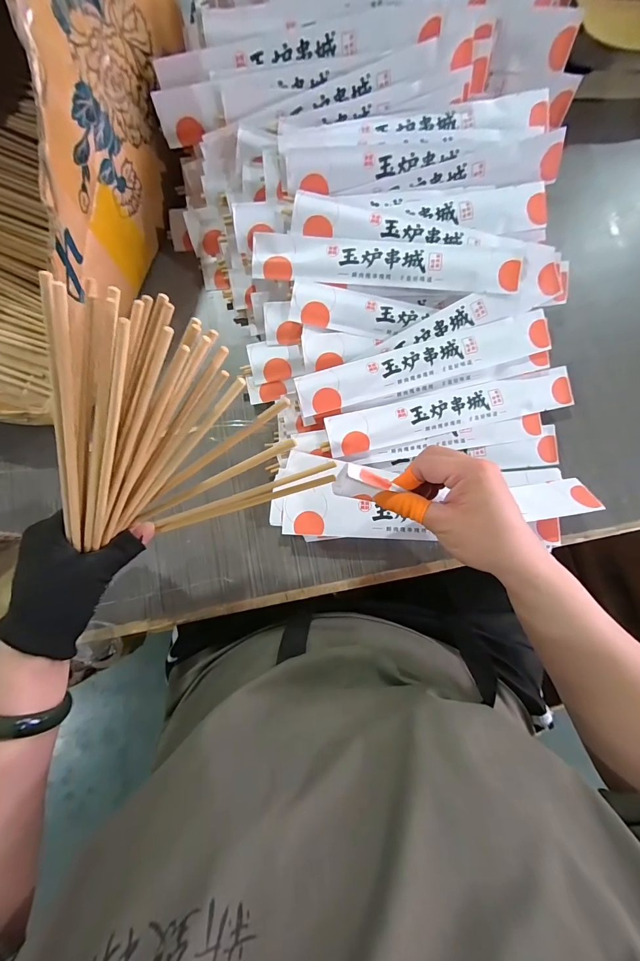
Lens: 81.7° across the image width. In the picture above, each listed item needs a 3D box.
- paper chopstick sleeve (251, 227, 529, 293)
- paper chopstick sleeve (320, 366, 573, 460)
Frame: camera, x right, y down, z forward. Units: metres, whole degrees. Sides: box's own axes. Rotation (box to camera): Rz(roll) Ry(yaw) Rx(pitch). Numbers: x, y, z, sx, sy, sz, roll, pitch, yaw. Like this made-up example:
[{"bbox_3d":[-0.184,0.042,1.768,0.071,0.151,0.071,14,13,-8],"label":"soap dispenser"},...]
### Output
[{"bbox_3d":[0.072,-0.236,0.396,0.282,0.013,0.062,3,97,1],"label":"paper chopstick sleeve"},{"bbox_3d":[0.147,-0.077,0.411,0.278,0.007,0.045,-13,94,-6],"label":"paper chopstick sleeve"}]

